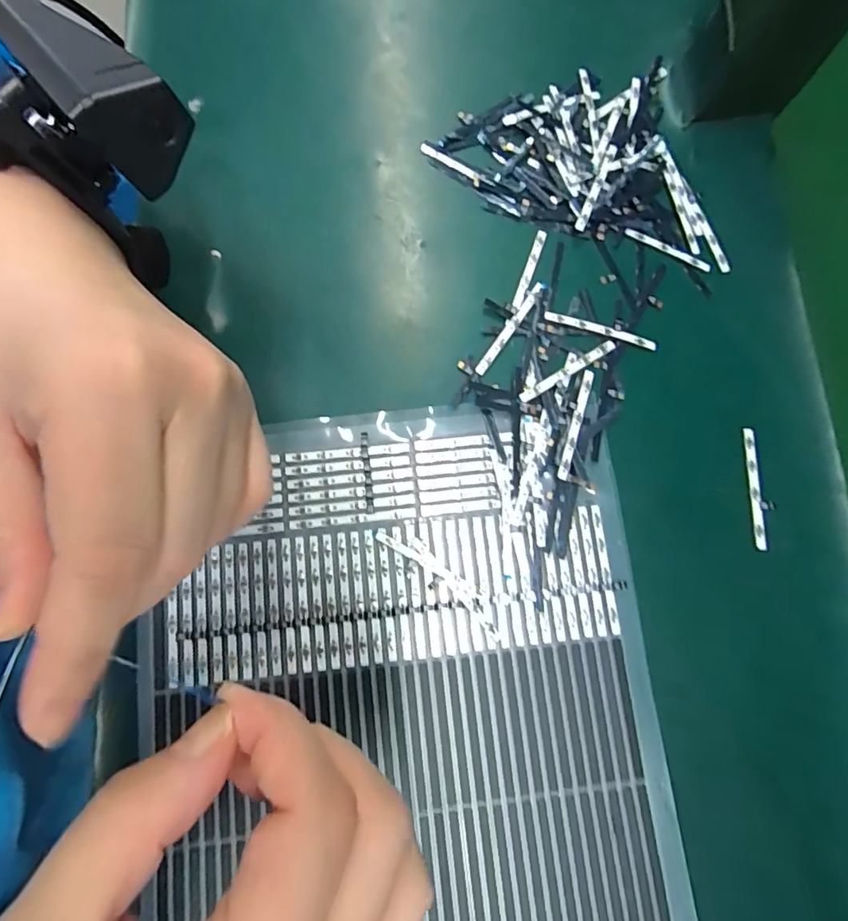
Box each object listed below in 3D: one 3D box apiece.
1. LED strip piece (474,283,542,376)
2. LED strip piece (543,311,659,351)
[{"bbox_3d":[0.044,-0.069,0.256,0.005,0.004,0.059,34,81,5],"label":"LED strip piece"},{"bbox_3d":[0.093,-0.068,0.258,0.061,0.004,0.005,15,80,2],"label":"LED strip piece"}]

